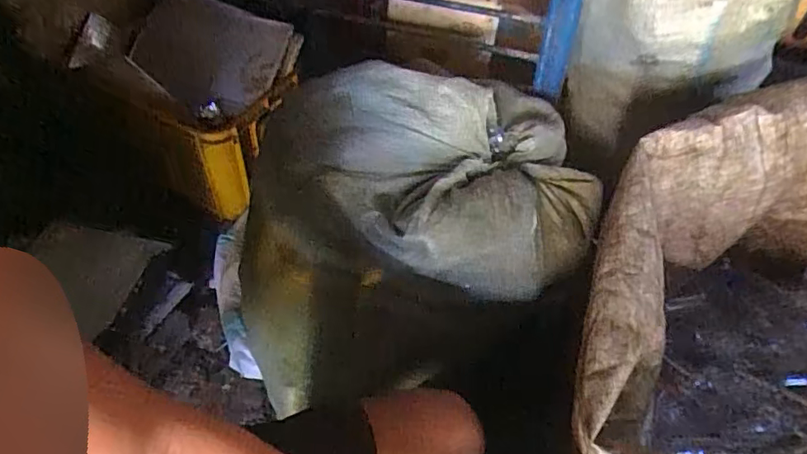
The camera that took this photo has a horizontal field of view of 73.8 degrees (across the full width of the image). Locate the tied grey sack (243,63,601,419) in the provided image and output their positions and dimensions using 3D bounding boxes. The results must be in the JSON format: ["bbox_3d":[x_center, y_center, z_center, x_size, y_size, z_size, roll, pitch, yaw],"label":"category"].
[{"bbox_3d":[0.025,-0.033,0.986,0.668,0.389,0.417,-12,46,-11],"label":"tied grey sack"}]

